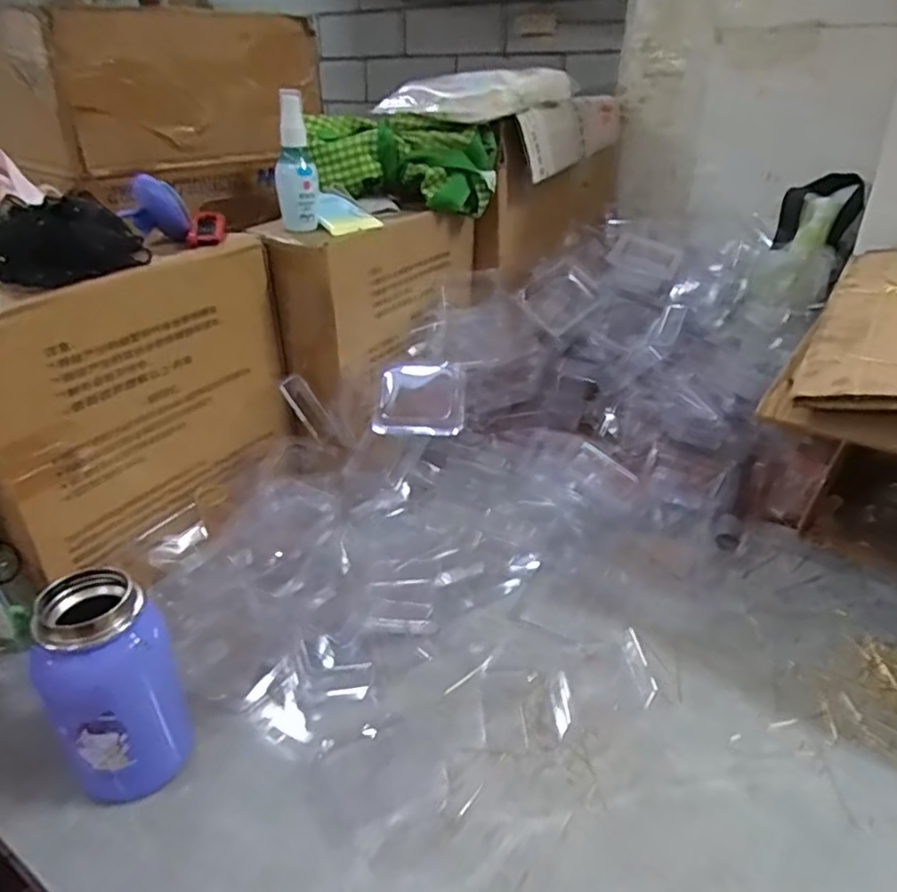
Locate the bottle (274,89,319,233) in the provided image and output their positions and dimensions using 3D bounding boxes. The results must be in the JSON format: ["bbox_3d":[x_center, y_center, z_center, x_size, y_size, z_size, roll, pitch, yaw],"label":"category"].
[{"bbox_3d":[-0.145,-0.264,0.614,0.036,0.118,0.029,-6,30,-10],"label":"bottle"}]

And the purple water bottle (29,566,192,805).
[{"bbox_3d":[-0.203,0.153,0.406,0.065,0.144,0.062,-9,31,-14],"label":"purple water bottle"}]

